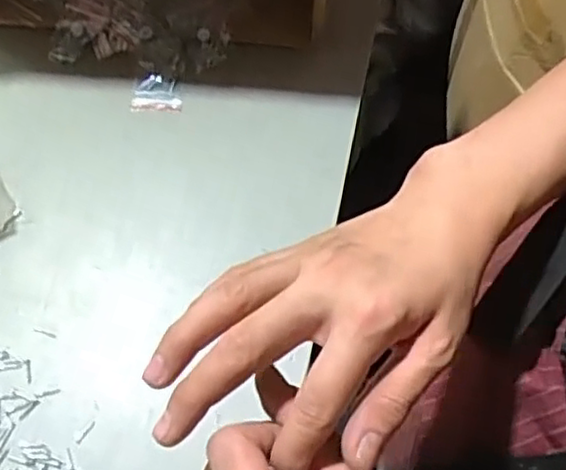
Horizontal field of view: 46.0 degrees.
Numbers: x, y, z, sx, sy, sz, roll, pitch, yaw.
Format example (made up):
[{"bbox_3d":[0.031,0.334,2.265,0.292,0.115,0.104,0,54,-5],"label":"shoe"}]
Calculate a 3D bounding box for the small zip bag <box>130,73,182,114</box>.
[{"bbox_3d":[-0.100,-0.113,0.530,0.040,0.004,0.034,3,65,-1],"label":"small zip bag"}]

